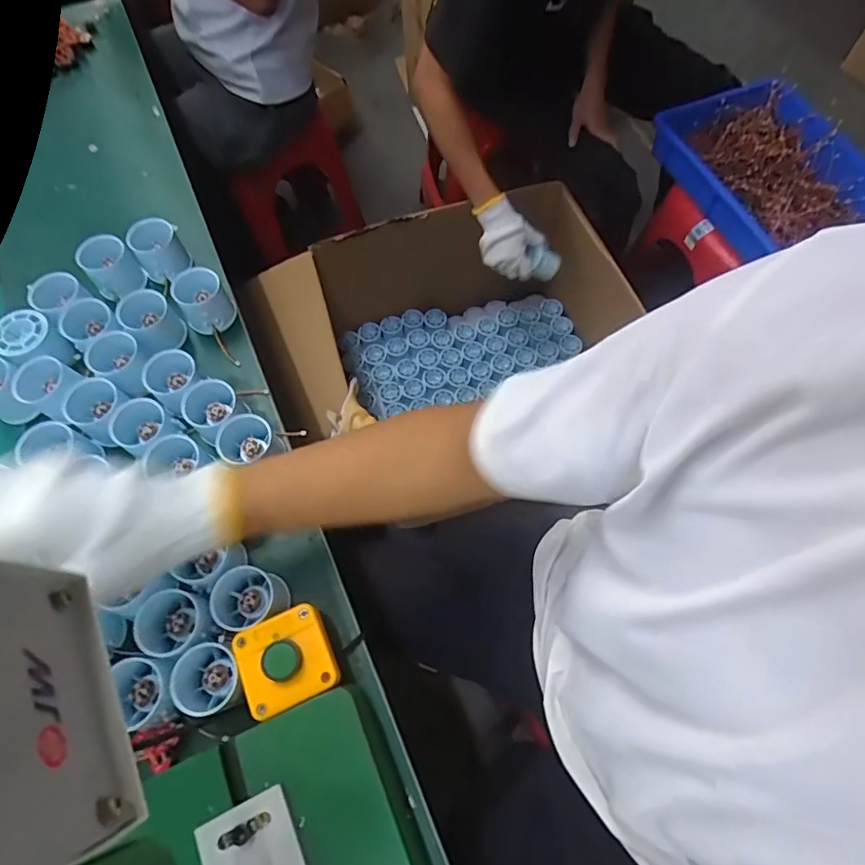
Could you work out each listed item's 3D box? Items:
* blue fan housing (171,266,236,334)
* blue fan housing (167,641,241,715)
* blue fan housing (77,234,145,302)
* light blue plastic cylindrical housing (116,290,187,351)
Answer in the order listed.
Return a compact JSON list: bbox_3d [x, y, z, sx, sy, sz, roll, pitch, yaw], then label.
[{"bbox_3d":[-0.257,-0.148,0.582,0.053,0.045,0.057,-29,69,-11],"label":"blue fan housing"},{"bbox_3d":[-0.179,0.199,0.419,0.055,0.041,0.049,5,67,3],"label":"blue fan housing"},{"bbox_3d":[-0.372,-0.192,0.599,0.053,0.048,0.053,0,66,1],"label":"blue fan housing"},{"bbox_3d":[-0.302,-0.118,0.562,0.051,0.053,0.048,0,66,1],"label":"light blue plastic cylindrical housing"}]

